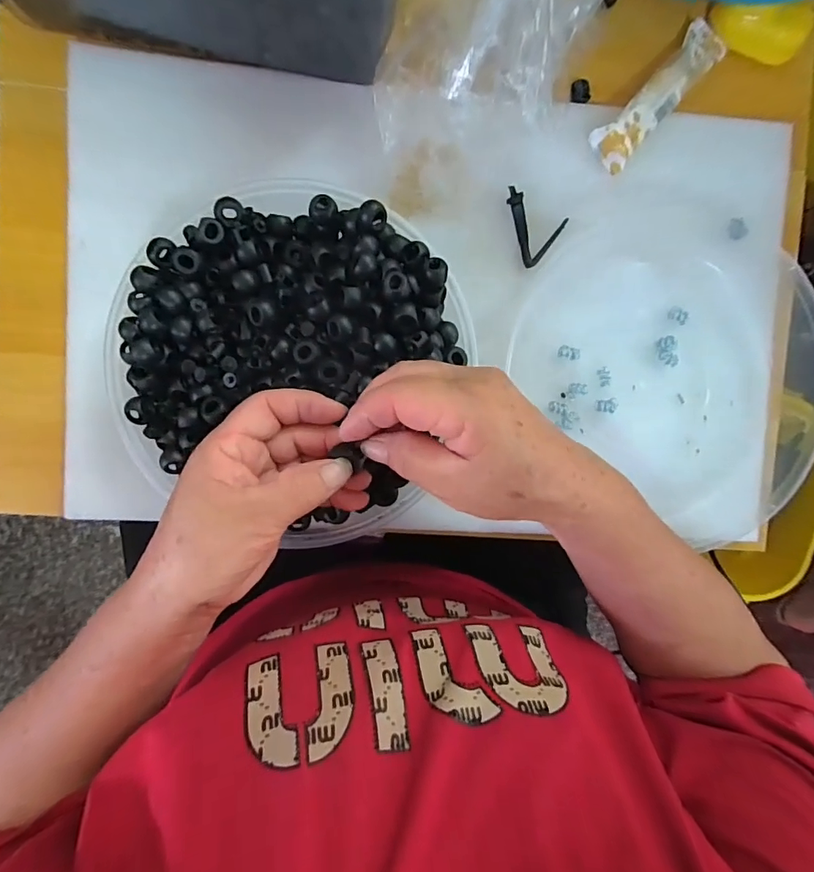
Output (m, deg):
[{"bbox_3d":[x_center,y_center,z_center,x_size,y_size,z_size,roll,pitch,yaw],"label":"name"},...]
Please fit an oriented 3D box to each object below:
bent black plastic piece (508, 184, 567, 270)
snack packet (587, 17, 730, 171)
[{"bbox_3d":[0.087,-0.149,0.339,0.048,0.008,0.045,26,92,-5],"label":"bent black plastic piece"},{"bbox_3d":[0.185,-0.250,0.340,0.032,0.028,0.135,43,90,-5],"label":"snack packet"}]

